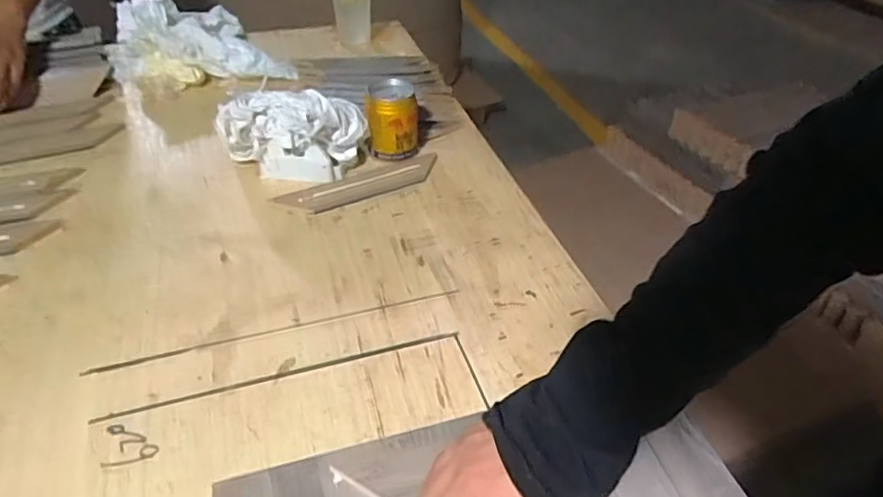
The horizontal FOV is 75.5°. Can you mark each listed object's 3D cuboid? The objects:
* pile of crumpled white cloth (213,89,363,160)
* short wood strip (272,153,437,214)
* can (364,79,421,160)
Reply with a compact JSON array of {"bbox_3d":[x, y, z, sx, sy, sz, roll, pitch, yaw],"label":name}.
[{"bbox_3d":[-0.180,-0.150,0.699,0.174,0.108,0.095,-8,42,-12],"label":"pile of crumpled white cloth"},{"bbox_3d":[-0.095,-0.079,0.702,0.202,0.008,0.050,-19,48,-23],"label":"short wood strip"},{"bbox_3d":[-0.062,-0.162,0.725,0.065,0.090,0.055,-2,43,-7],"label":"can"}]

